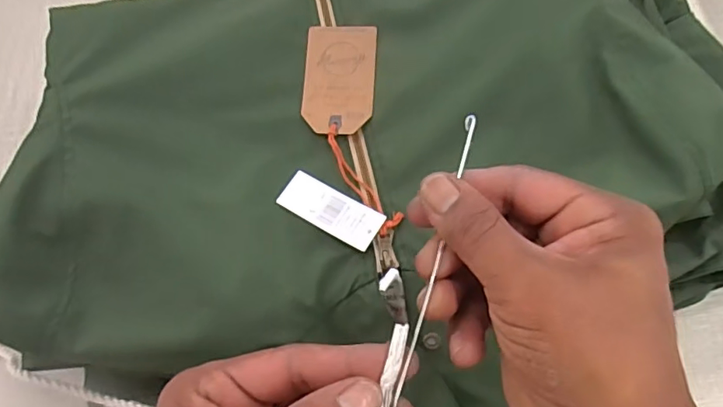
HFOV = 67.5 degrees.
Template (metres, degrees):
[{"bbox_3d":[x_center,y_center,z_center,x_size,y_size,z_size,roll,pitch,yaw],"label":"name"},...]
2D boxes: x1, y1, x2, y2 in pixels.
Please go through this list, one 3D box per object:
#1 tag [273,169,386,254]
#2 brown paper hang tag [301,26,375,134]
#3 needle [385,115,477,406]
[{"bbox_3d":[-0.024,0.005,0.415,0.081,0.009,0.033,30,73,12],"label":"tag"},{"bbox_3d":[-0.019,-0.104,0.451,0.059,0.004,0.099,2,73,5],"label":"brown paper hang tag"},{"bbox_3d":[0.029,0.022,0.217,0.006,0.004,0.128,16,75,7],"label":"needle"}]

